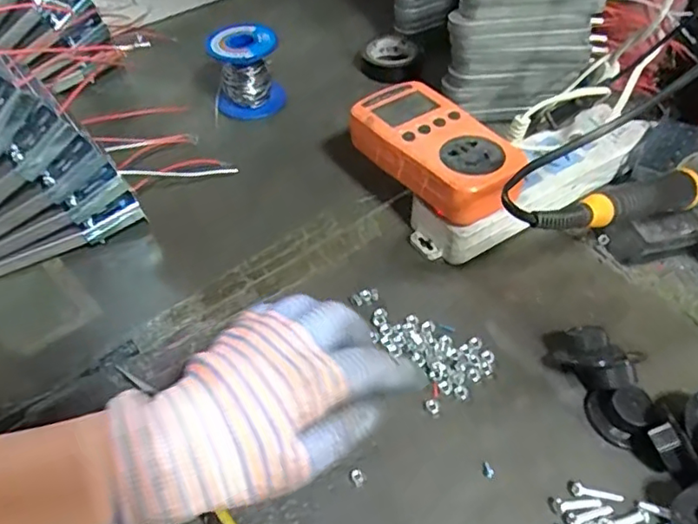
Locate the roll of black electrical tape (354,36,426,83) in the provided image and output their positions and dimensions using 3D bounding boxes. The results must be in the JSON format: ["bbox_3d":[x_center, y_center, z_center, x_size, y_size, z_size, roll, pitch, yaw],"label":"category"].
[{"bbox_3d":[0.043,-0.203,0.572,0.061,0.020,0.055,30,56,25],"label":"roll of black electrical tape"}]

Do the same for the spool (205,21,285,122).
[{"bbox_3d":[-0.094,-0.177,0.530,0.063,0.061,0.061,-7,49,-4],"label":"spool"}]

